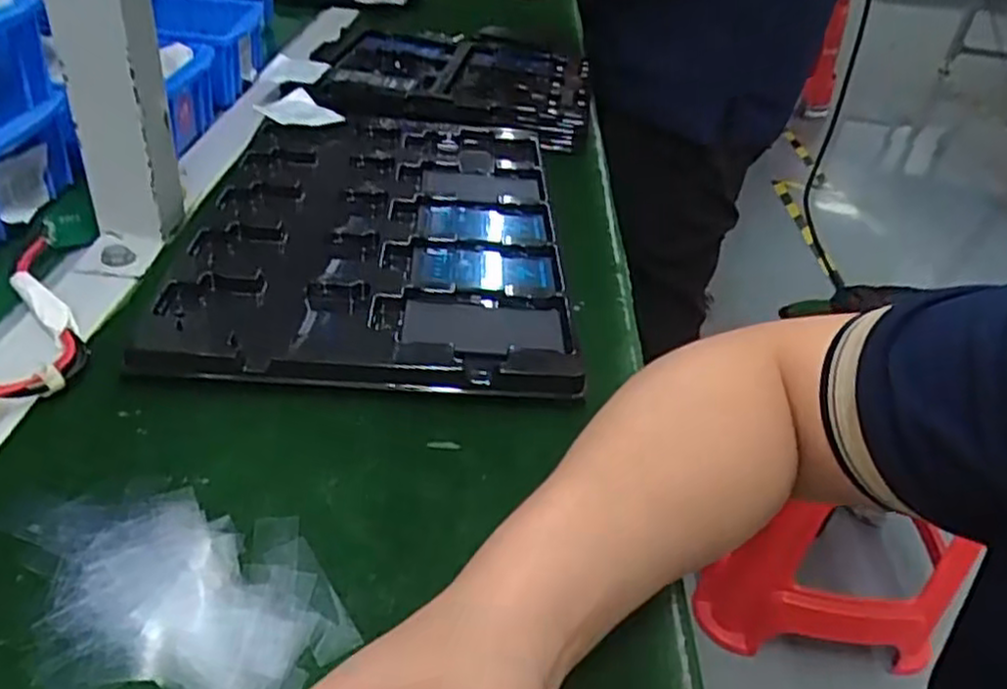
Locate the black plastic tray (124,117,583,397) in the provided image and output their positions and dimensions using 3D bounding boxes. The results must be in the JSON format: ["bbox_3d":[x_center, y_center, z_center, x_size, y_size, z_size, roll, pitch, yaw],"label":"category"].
[{"bbox_3d":[-0.079,-0.078,0.490,0.224,0.022,0.315,4,38,-5],"label":"black plastic tray"}]

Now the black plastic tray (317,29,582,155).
[{"bbox_3d":[-0.038,-0.260,0.714,0.240,0.016,0.261,9,38,2],"label":"black plastic tray"}]

